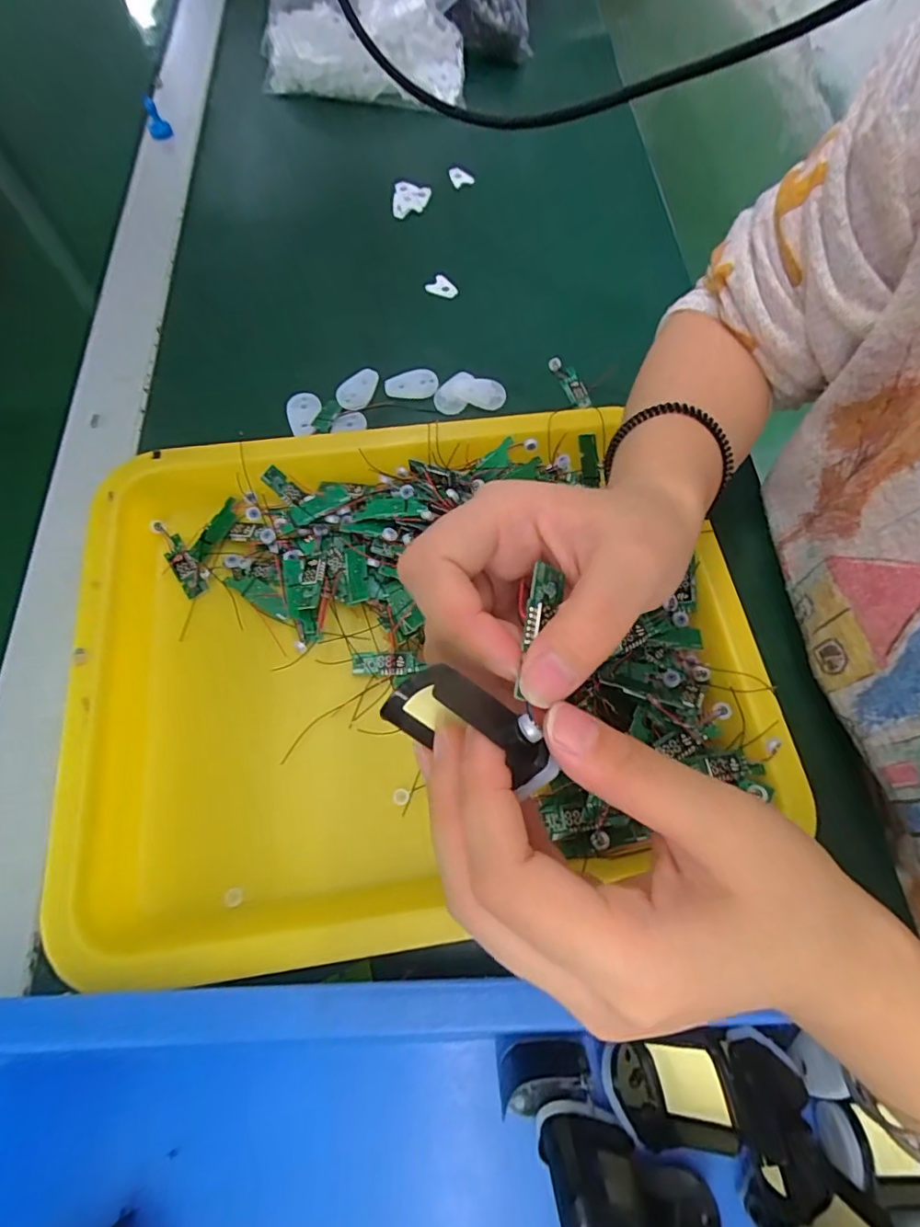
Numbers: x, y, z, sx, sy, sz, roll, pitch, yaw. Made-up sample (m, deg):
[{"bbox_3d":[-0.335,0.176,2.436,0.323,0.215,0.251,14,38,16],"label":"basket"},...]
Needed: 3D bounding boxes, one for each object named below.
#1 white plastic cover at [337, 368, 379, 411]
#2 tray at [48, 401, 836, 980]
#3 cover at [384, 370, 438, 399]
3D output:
[{"bbox_3d":[-0.068,-0.152,0.362,0.021,0.007,0.034,30,70,13],"label":"white plastic cover"},{"bbox_3d":[-0.024,0.016,0.277,0.341,0.036,0.262,-7,67,-3],"label":"tray"},{"bbox_3d":[-0.033,-0.156,0.365,0.036,0.007,0.015,-9,67,-4],"label":"cover"}]

